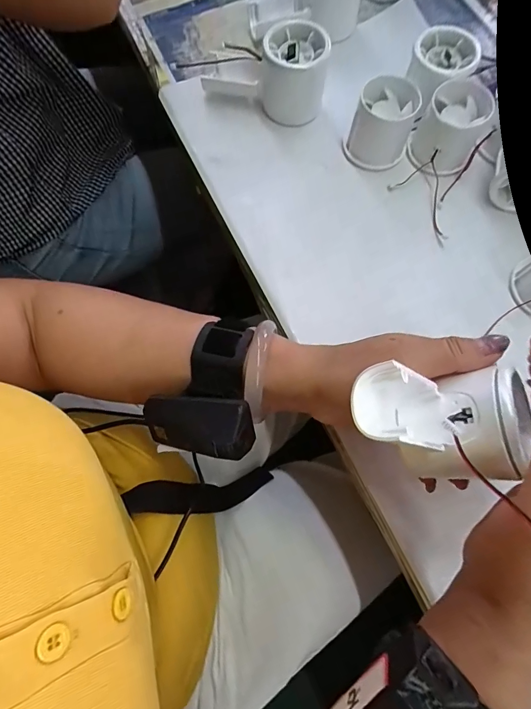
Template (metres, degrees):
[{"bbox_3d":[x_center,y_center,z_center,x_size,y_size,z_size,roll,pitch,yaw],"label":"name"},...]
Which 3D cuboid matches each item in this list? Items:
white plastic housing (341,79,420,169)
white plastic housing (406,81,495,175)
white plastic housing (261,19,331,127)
[{"bbox_3d":[0.103,-0.203,0.336,0.051,0.047,0.053,0,74,0],"label":"white plastic housing"},{"bbox_3d":[0.160,-0.195,0.329,0.052,0.044,0.060,32,76,8],"label":"white plastic housing"},{"bbox_3d":[0.026,-0.253,0.347,0.055,0.061,0.052,6,74,1],"label":"white plastic housing"}]

